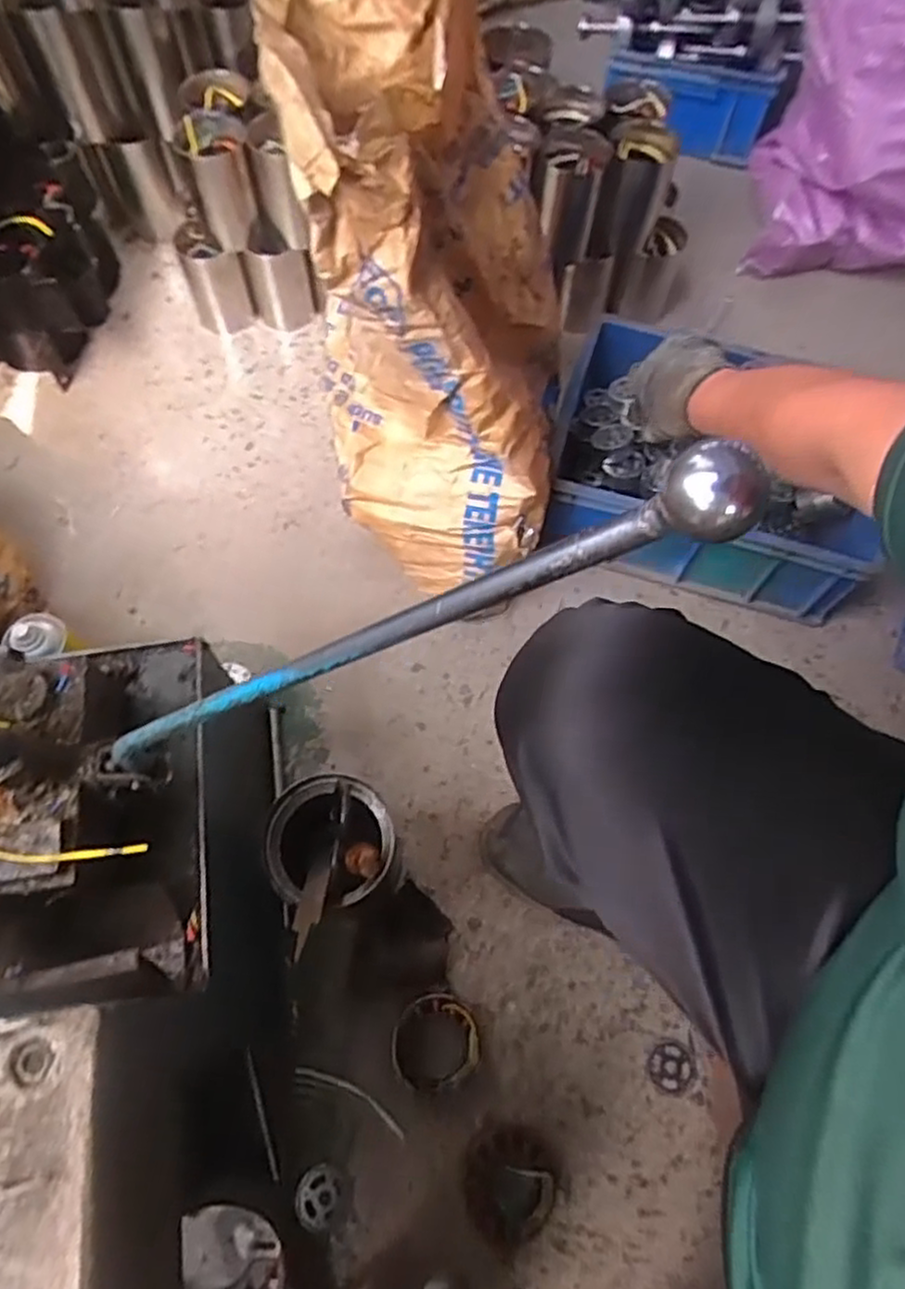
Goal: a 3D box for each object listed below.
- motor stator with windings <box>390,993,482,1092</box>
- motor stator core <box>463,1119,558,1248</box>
[{"bbox_3d":[-0.017,0.387,0.710,0.086,0.039,0.079,0,66,-1],"label":"motor stator with windings"},{"bbox_3d":[0.049,0.499,0.674,0.080,0.046,0.085,0,66,-1],"label":"motor stator core"}]

